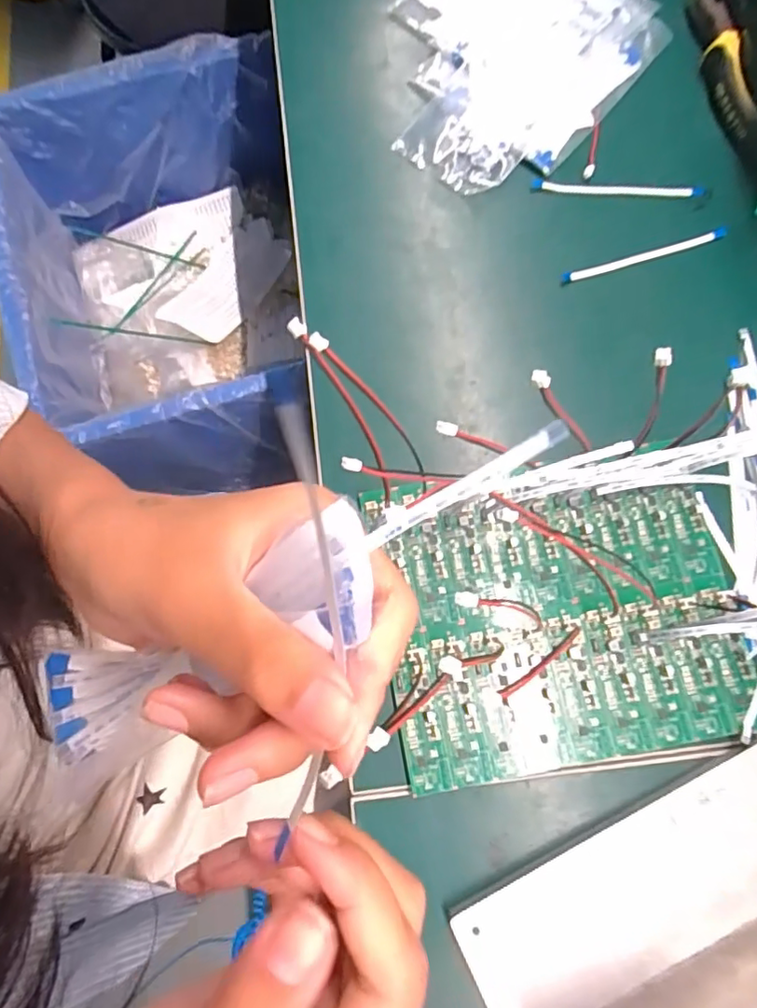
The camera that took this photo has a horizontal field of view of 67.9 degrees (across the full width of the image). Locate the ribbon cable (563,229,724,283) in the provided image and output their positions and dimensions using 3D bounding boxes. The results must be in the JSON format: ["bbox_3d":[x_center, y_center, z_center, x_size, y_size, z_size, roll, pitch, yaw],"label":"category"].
[{"bbox_3d":[0.181,-0.169,0.381,0.117,0.004,0.007,-17,77,-3],"label":"ribbon cable"}]

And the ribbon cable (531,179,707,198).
[{"bbox_3d":[0.167,-0.219,0.392,0.118,0.004,0.010,3,77,2],"label":"ribbon cable"}]

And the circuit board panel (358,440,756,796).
[{"bbox_3d":[0.102,0.063,0.317,0.194,0.009,0.159,-6,77,-1],"label":"circuit board panel"}]

